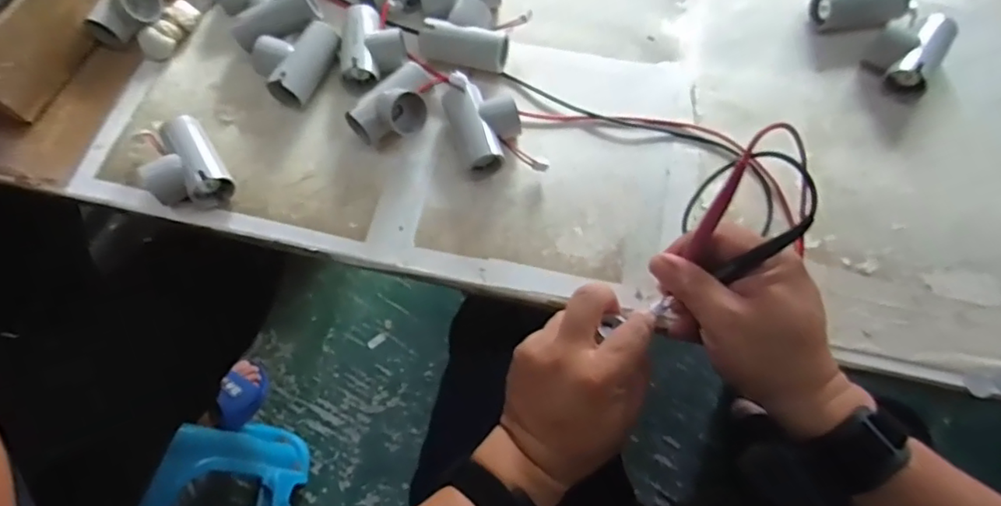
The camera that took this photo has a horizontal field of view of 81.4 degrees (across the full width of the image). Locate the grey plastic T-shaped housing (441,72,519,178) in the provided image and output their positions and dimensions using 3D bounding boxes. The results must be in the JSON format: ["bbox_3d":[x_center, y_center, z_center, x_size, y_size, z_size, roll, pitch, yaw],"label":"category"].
[{"bbox_3d":[-0.015,-0.106,0.476,0.054,0.037,0.083,-20,67,-8],"label":"grey plastic T-shaped housing"}]

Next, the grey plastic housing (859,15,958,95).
[{"bbox_3d":[0.350,-0.173,0.499,0.056,0.034,0.073,36,71,15],"label":"grey plastic housing"}]

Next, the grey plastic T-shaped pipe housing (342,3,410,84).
[{"bbox_3d":[-0.110,-0.188,0.510,0.053,0.024,0.075,-4,66,-1],"label":"grey plastic T-shaped pipe housing"}]

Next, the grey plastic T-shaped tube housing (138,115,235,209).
[{"bbox_3d":[-0.258,-0.070,0.473,0.056,0.034,0.076,-32,69,-13],"label":"grey plastic T-shaped tube housing"}]

